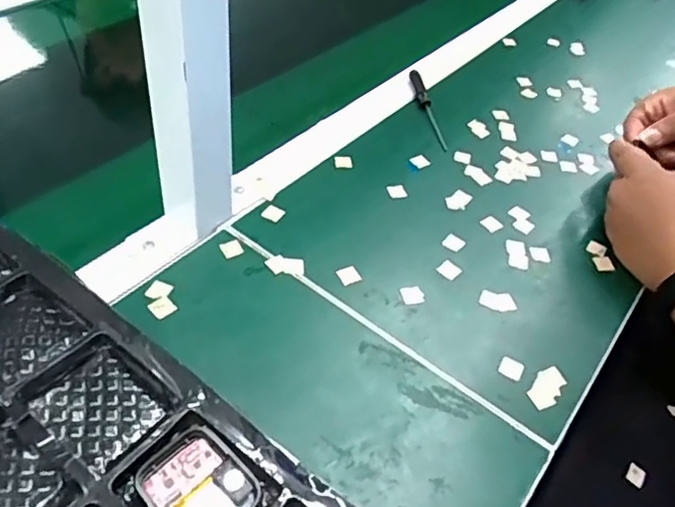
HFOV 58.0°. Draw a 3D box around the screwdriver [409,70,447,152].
[{"bbox_3d":[0.098,-0.159,0.663,0.015,0.013,0.132,-3,47,-11],"label":"screwdriver"}]

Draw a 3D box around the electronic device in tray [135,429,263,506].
[{"bbox_3d":[-0.055,0.093,0.241,0.041,0.008,0.036,36,52,24],"label":"electronic device in tray"}]

